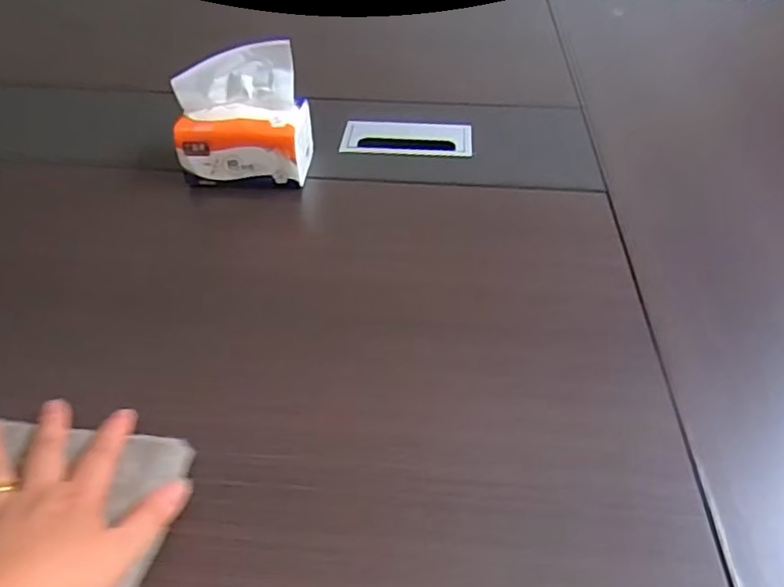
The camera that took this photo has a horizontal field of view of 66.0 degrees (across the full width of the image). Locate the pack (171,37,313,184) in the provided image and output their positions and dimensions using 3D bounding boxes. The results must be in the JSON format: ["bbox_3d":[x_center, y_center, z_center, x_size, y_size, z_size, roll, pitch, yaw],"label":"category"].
[{"bbox_3d":[-0.156,-0.188,0.635,0.130,0.130,0.066,-1,42,-2],"label":"pack"}]

